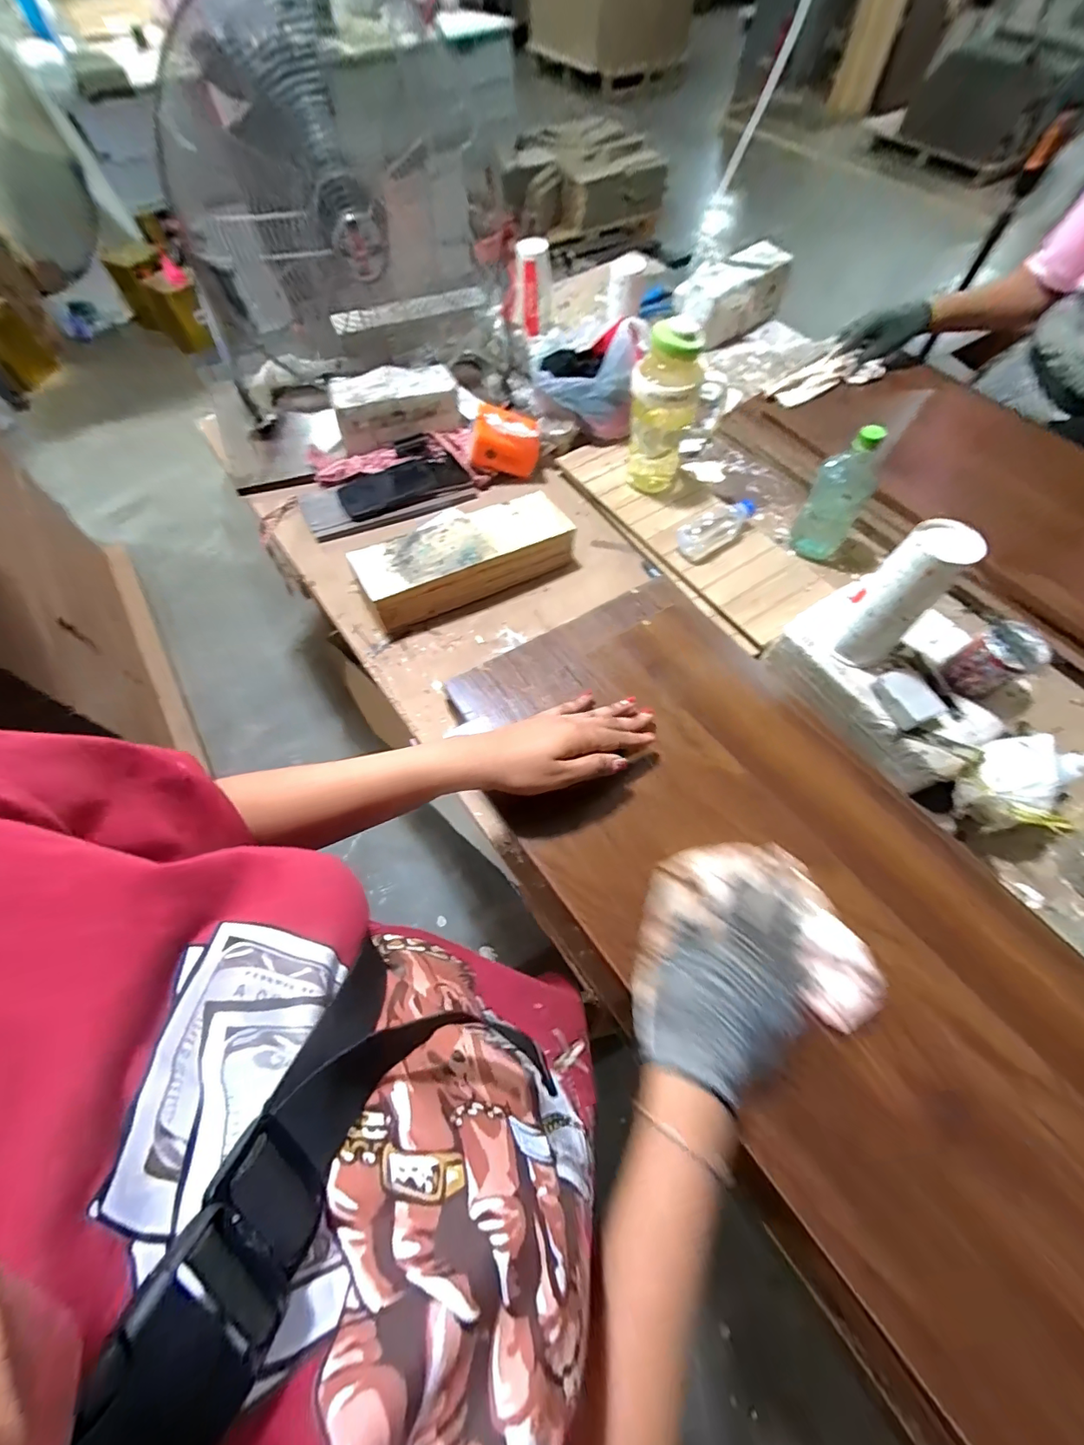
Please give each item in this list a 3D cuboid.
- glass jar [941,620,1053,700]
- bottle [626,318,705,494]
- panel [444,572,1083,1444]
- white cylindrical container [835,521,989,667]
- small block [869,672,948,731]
[{"bbox_3d":[0.533,-0.072,0.579,0.074,0.077,0.067,-33,67,-14],"label":"glass jar"},{"bbox_3d":[0.191,-0.492,0.780,0.099,0.248,0.077,15,65,9],"label":"bottle"},{"bbox_3d":[0.235,0.164,0.421,0.335,0.024,0.763,-32,67,-21],"label":"panel"},{"bbox_3d":[0.404,-0.139,0.562,0.072,0.175,0.068,38,71,18],"label":"white cylindrical container"},{"bbox_3d":[0.441,-0.029,0.589,0.054,0.026,0.067,-20,65,-8],"label":"small block"}]

